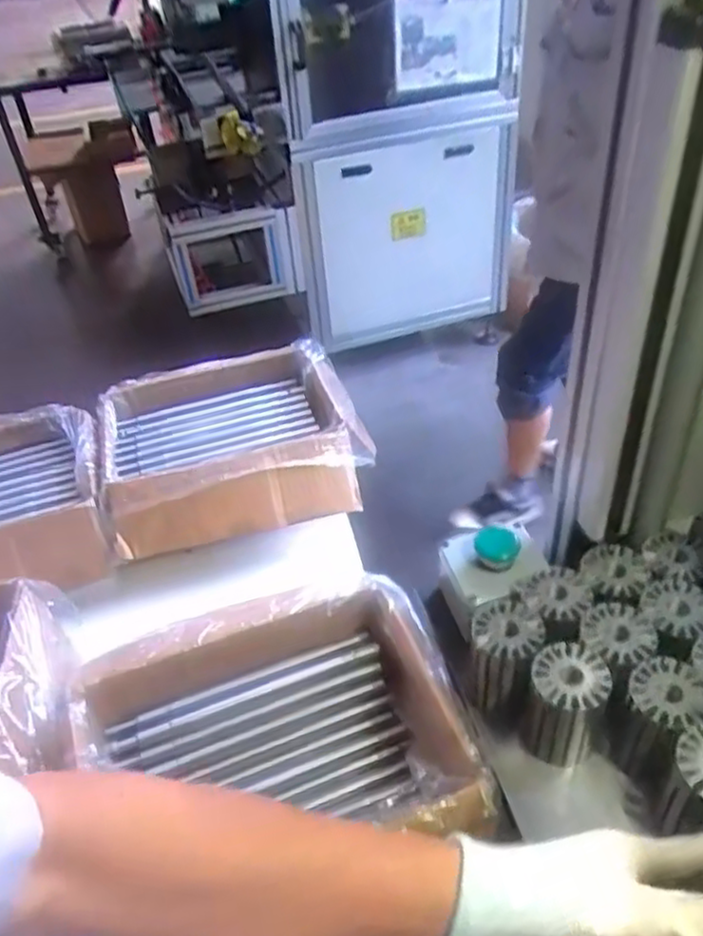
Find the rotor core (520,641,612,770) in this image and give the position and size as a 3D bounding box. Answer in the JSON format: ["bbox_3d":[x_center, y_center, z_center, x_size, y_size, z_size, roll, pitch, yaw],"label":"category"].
[{"bbox_3d":[0.154,0.175,0.530,0.057,0.080,0.058,-4,41,3],"label":"rotor core"}]

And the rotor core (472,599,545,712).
[{"bbox_3d":[0.119,0.151,0.565,0.053,0.085,0.059,15,45,23],"label":"rotor core"}]

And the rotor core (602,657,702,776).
[{"bbox_3d":[0.219,0.180,0.518,0.051,0.075,0.053,28,52,33],"label":"rotor core"}]

